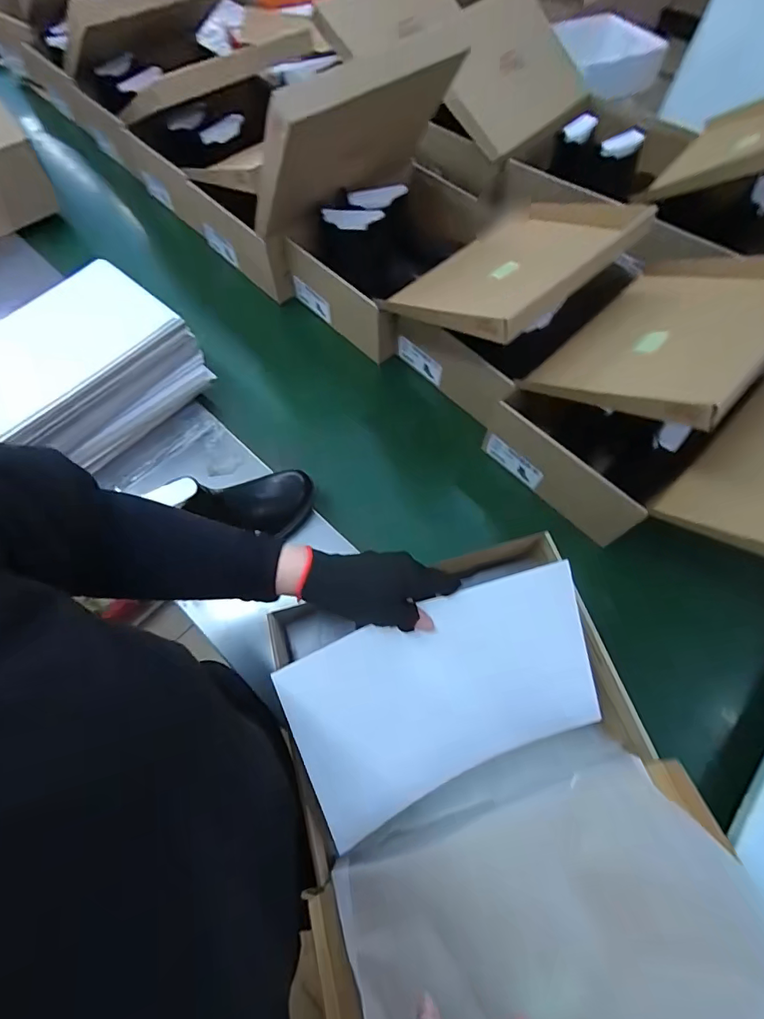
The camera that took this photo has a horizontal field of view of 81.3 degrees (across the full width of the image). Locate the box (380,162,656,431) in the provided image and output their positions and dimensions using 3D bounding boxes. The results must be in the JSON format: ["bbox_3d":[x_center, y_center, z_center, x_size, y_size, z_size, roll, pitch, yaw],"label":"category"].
[{"bbox_3d":[0.210,-0.356,0.744,0.264,0.235,0.365,42,71,17],"label":"box"}]

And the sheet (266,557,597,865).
[{"bbox_3d":[0.068,0.181,0.432,0.293,0.026,0.187,-21,102,-13],"label":"sheet"}]

